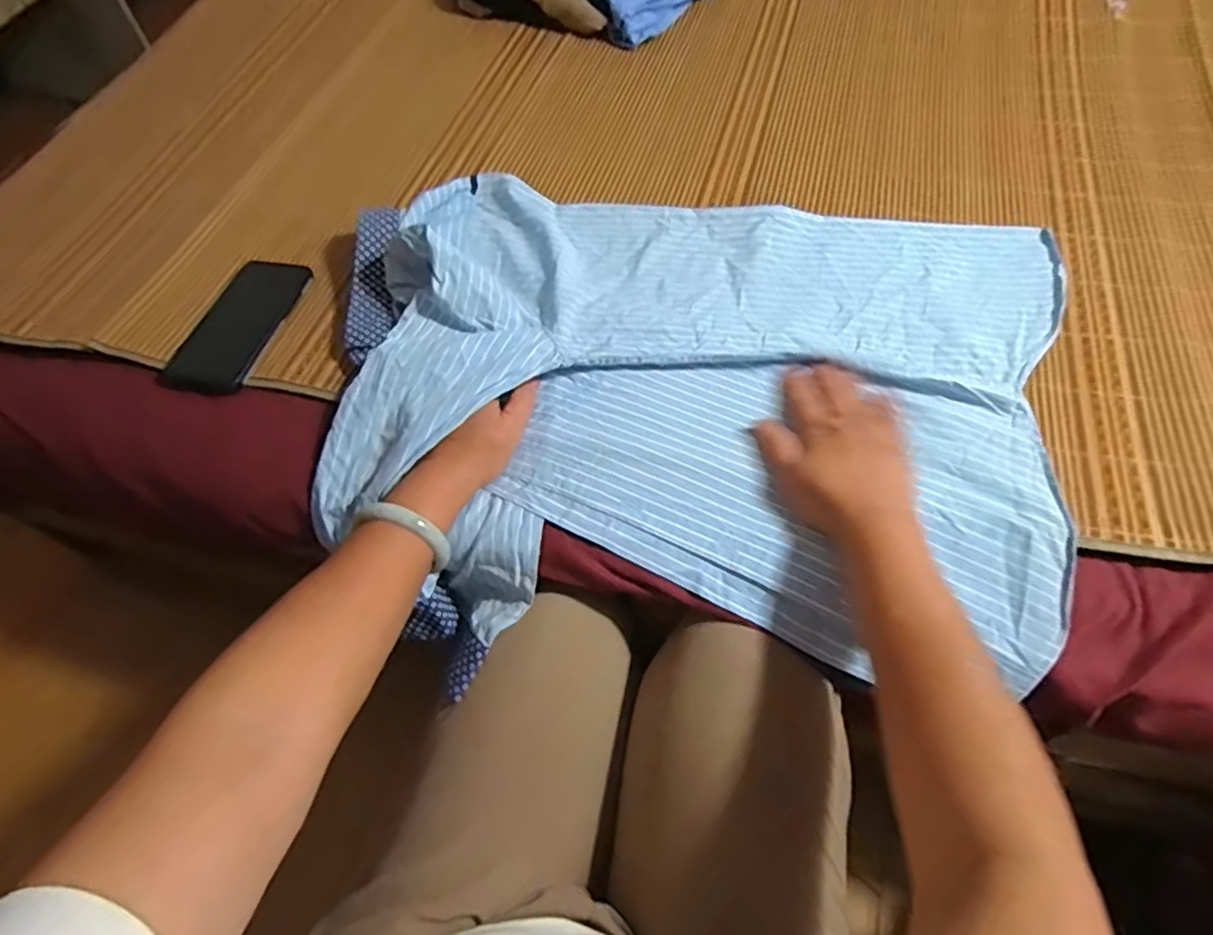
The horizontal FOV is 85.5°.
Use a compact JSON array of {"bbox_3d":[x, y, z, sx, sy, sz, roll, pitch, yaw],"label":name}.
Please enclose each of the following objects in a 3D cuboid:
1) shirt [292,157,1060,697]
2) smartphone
[{"bbox_3d":[0.082,-0.079,0.566,0.590,0.091,0.437,5,62,6],"label":"shirt"},{"bbox_3d":[-0.364,-0.144,0.648,0.088,0.011,0.155,11,62,9],"label":"smartphone"}]

